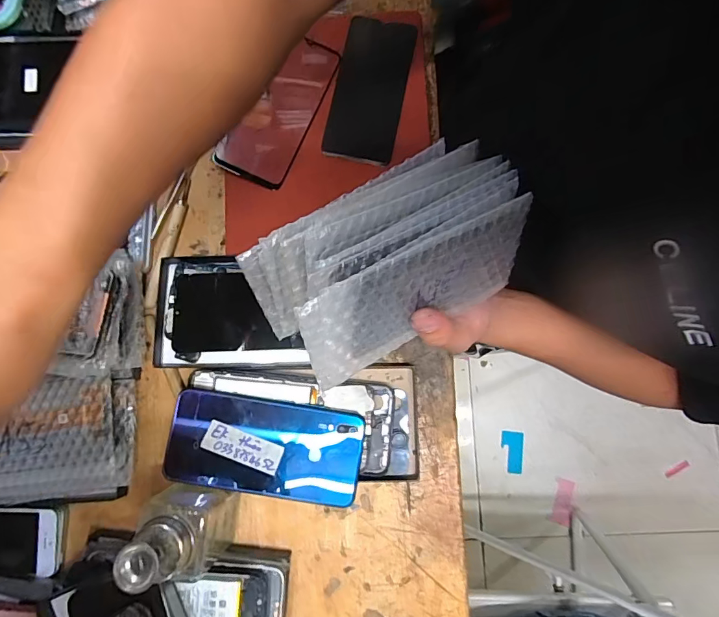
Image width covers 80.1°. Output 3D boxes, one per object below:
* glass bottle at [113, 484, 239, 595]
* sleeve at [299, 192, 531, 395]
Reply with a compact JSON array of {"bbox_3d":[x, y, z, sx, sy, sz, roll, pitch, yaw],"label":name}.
[{"bbox_3d":[-0.130,0.166,0.315,0.053,0.118,0.051,0,78,-1],"label":"glass bottle"},{"bbox_3d":[0.043,-0.014,0.286,0.173,0.081,0.011,-28,49,-19],"label":"sleeve"}]

